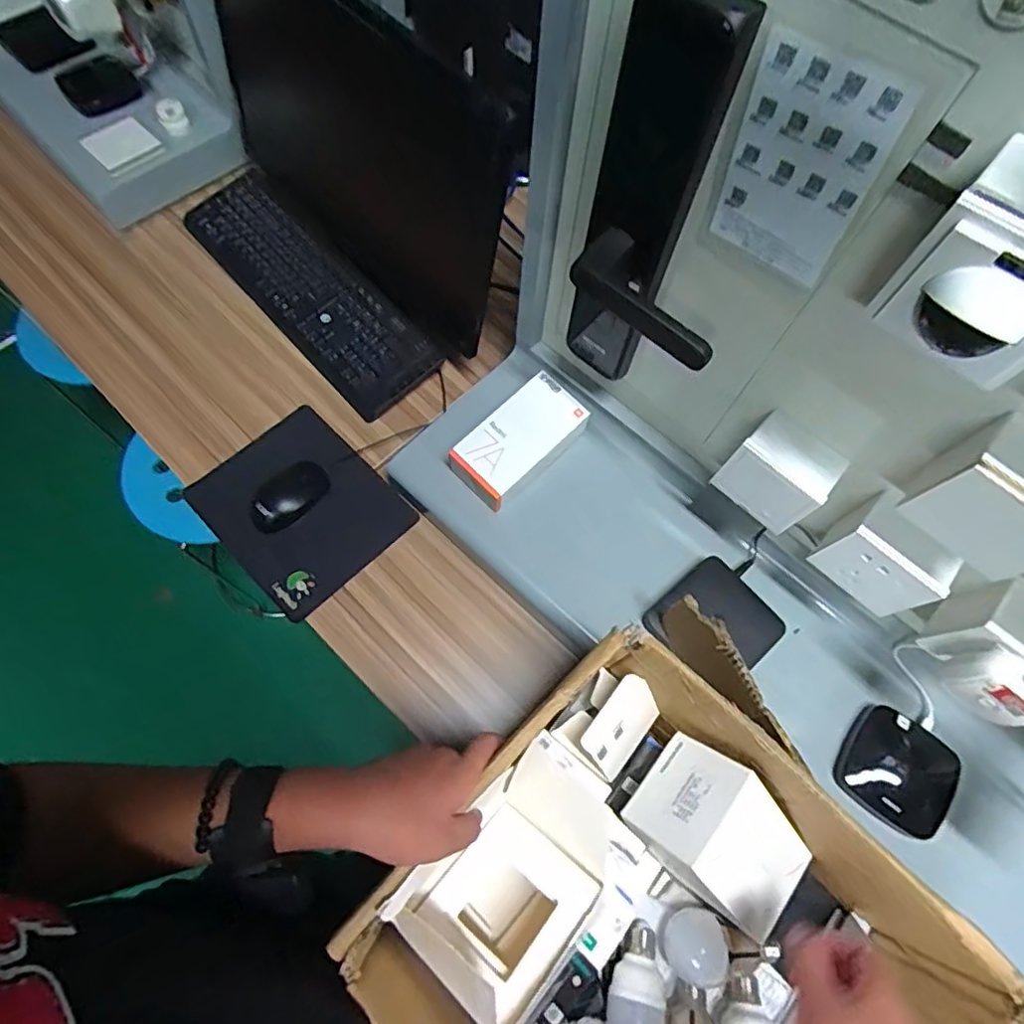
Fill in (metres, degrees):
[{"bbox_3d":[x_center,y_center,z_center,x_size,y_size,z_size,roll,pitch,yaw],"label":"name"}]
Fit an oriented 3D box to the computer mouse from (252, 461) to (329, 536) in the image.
[{"bbox_3d":[-0.287,-0.026,0.754,0.108,0.043,0.068,-33,74,-14],"label":"computer mouse"}]

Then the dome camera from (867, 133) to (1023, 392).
[{"bbox_3d":[0.265,-0.130,0.318,0.086,0.085,0.073,40,73,12],"label":"dome camera"}]

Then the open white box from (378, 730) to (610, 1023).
[{"bbox_3d":[0.008,0.311,0.523,0.183,0.107,0.126,-40,75,-16],"label":"open white box"}]

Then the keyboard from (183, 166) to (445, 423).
[{"bbox_3d":[-0.310,-0.346,0.863,0.148,0.029,0.484,-40,75,-16],"label":"keyboard"}]

